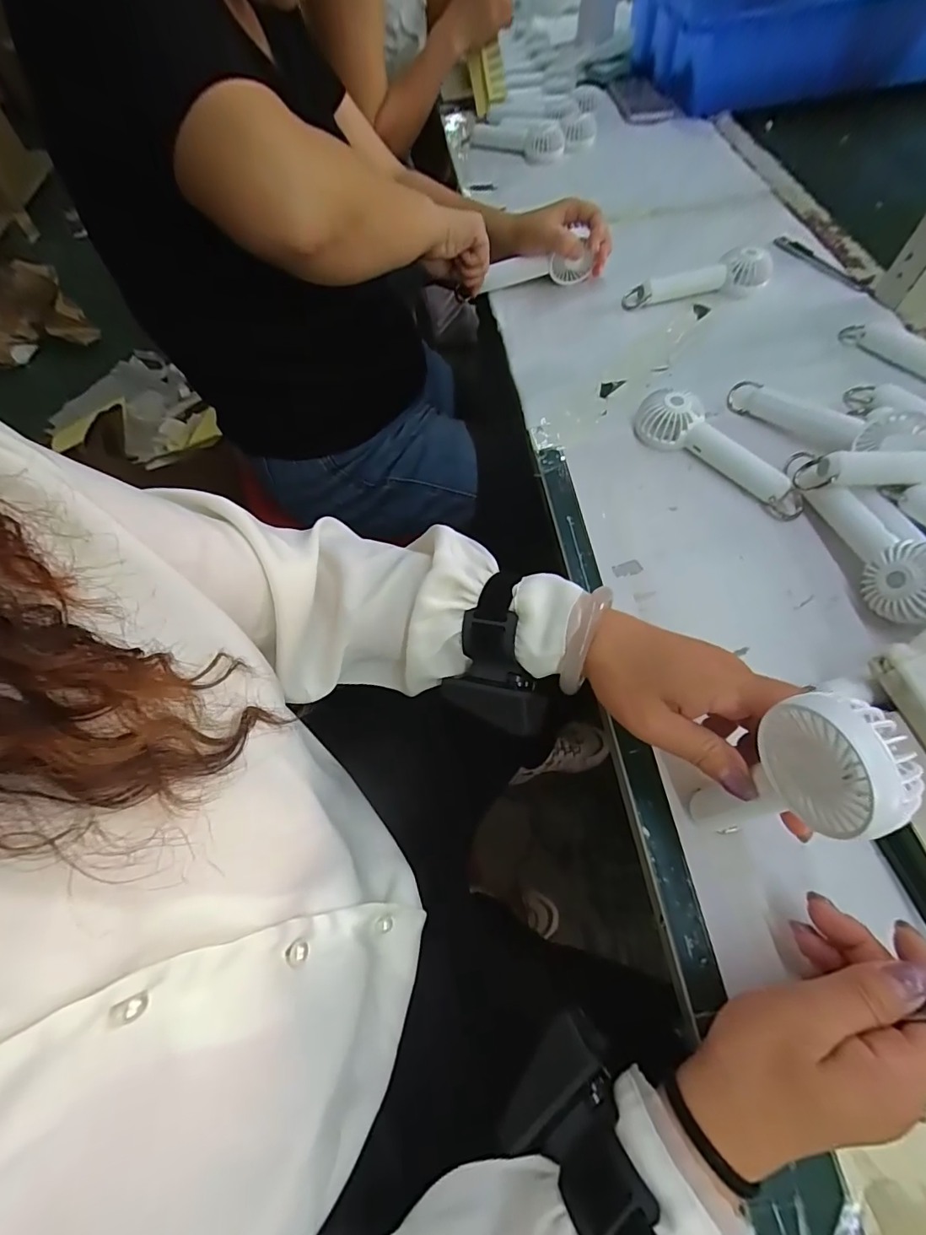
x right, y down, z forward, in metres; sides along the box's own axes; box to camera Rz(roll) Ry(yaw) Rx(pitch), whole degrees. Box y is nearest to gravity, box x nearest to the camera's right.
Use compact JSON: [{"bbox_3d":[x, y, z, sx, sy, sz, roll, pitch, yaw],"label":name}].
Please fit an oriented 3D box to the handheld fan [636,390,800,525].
[{"bbox_3d":[0.229,-0.150,0.434,0.162,0.032,0.054,40,71,22],"label":"handheld fan"}]

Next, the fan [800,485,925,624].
[{"bbox_3d":[0.305,-0.050,0.366,0.039,0.056,0.123,-14,62,-4],"label":"fan"}]

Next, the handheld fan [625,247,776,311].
[{"bbox_3d":[0.267,-0.380,0.558,0.163,0.032,0.037,-11,62,-2],"label":"handheld fan"}]

